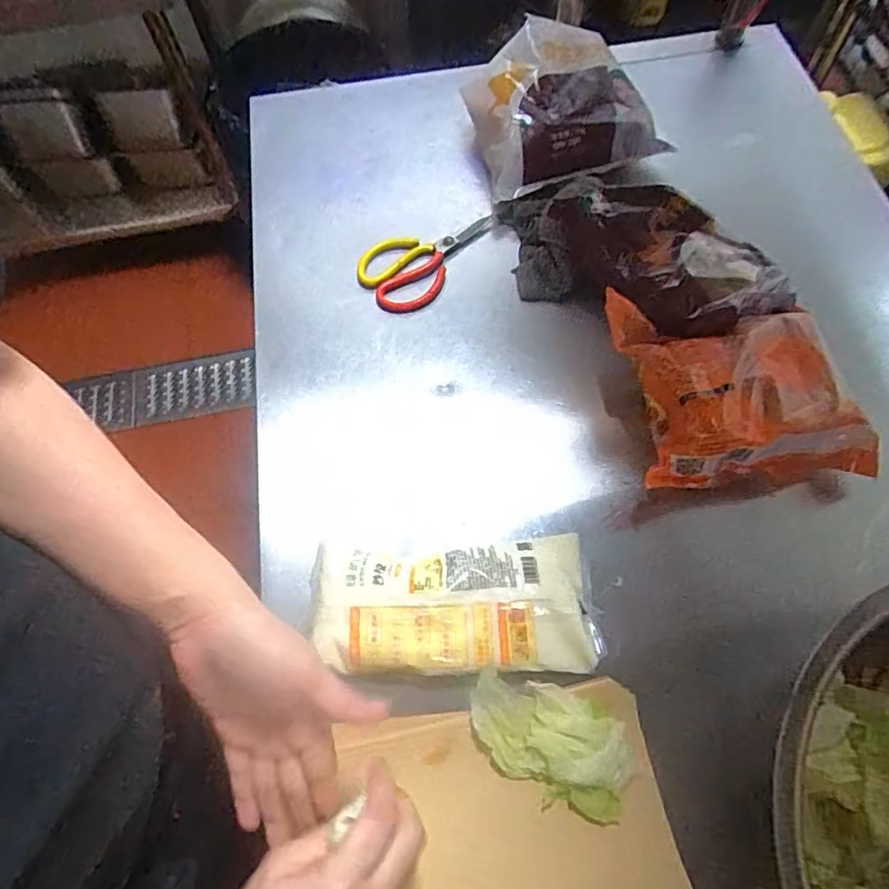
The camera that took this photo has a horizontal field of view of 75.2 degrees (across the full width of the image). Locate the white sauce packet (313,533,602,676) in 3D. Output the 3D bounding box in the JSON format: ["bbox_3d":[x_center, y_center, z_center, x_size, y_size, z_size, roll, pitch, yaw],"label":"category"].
[{"bbox_3d":[0.008,0.144,0.517,0.250,0.031,0.114,-3,66,1],"label":"white sauce packet"}]

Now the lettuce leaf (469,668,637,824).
[{"bbox_3d":[0.086,0.244,0.474,0.133,0.021,0.079,18,68,10],"label":"lettuce leaf"}]

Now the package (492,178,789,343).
[{"bbox_3d":[0.204,-0.217,0.657,0.349,0.090,0.152,31,70,30],"label":"package"}]

